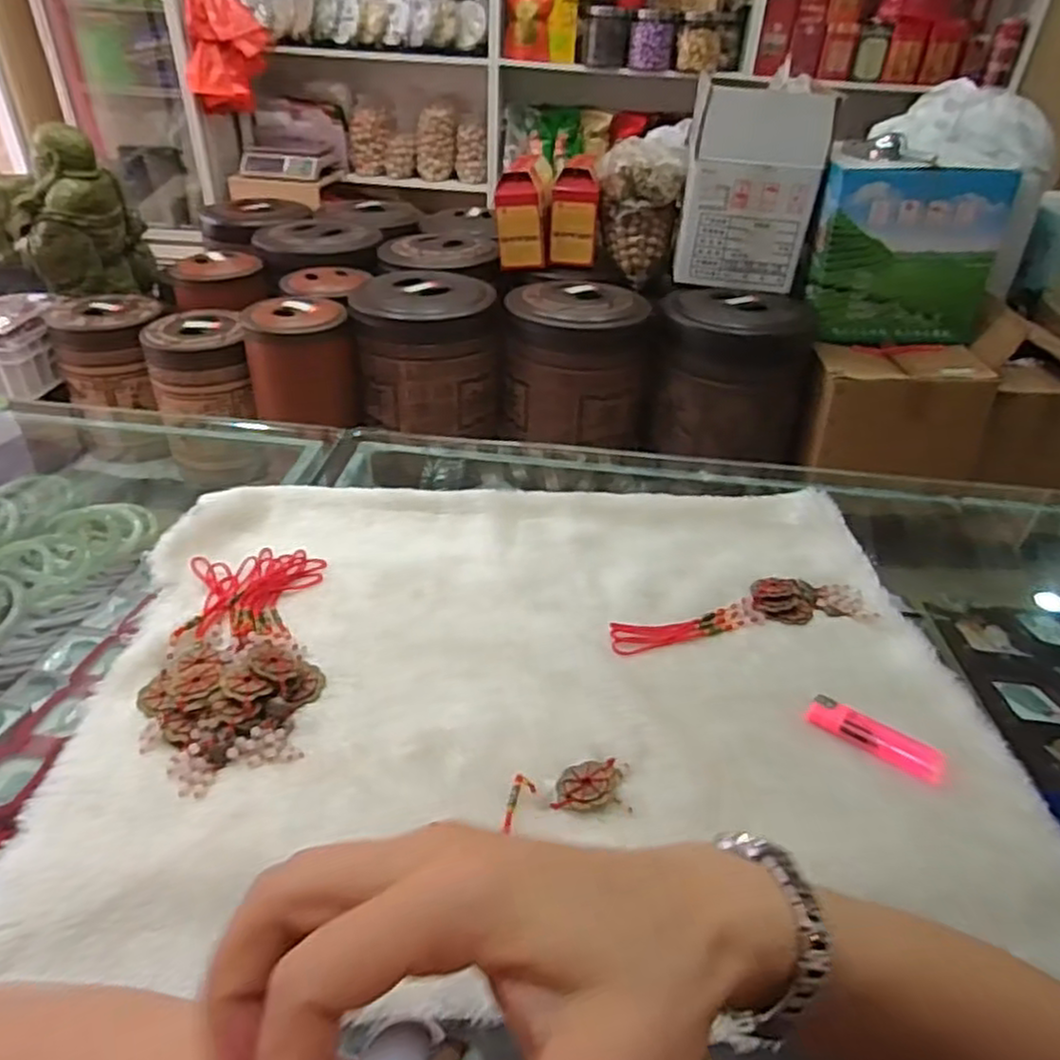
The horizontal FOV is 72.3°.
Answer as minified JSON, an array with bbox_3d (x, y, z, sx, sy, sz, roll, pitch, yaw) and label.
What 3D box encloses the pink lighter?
[{"bbox_3d":[0.222,0.131,0.465,0.081,0.009,0.026,23,40,25],"label":"pink lighter"}]

